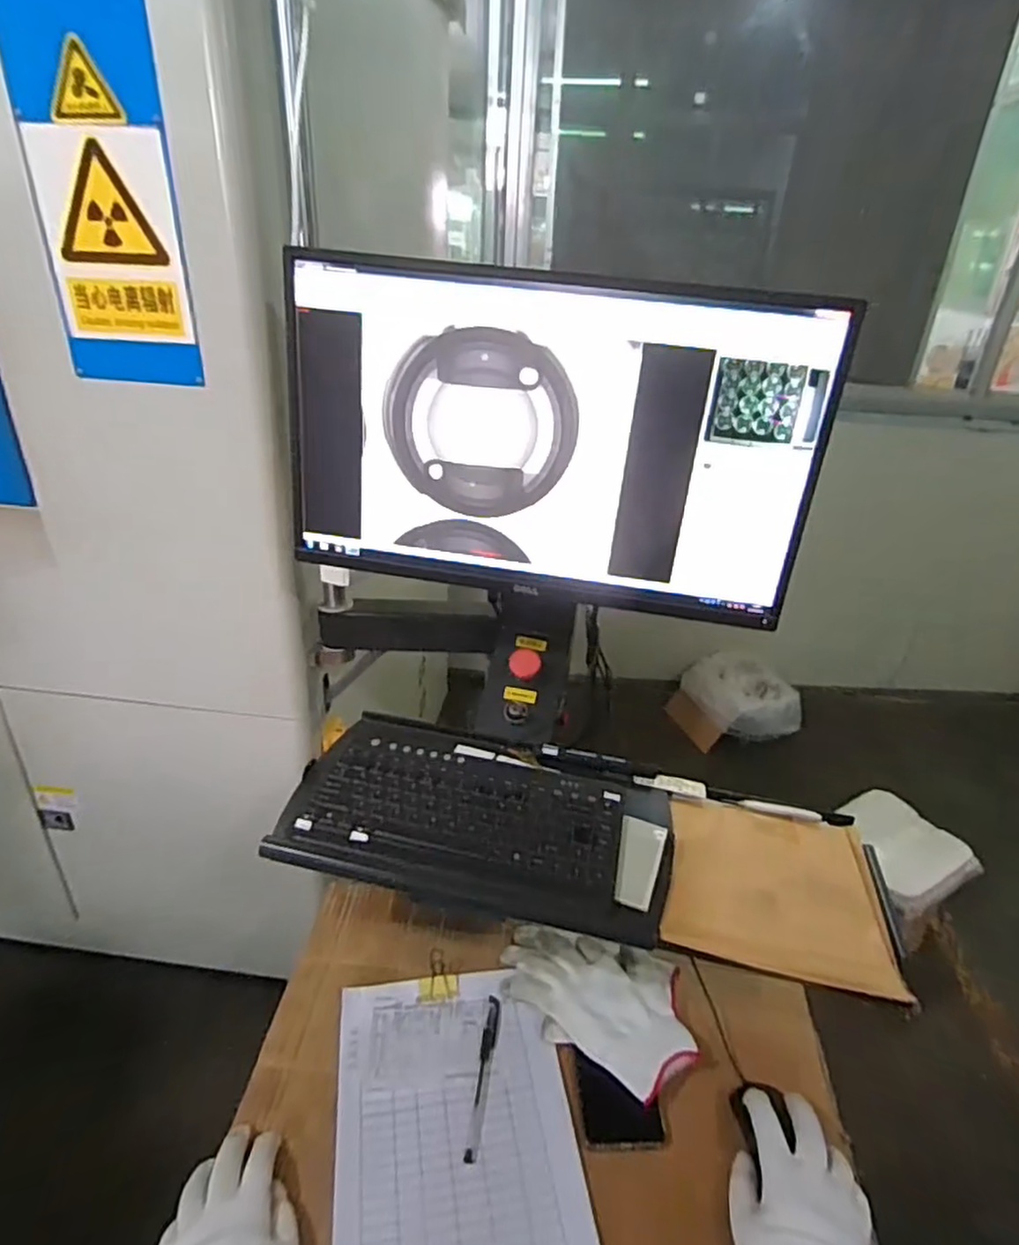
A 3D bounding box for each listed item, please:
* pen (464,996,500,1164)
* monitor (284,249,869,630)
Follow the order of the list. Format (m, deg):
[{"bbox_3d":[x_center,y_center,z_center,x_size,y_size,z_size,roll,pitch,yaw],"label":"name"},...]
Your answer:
[{"bbox_3d":[-0.025,0.435,0.651,0.014,0.010,0.144,7,29,6],"label":"pen"},{"bbox_3d":[0.038,-0.185,0.712,0.541,0.321,0.066,8,29,8],"label":"monitor"}]

